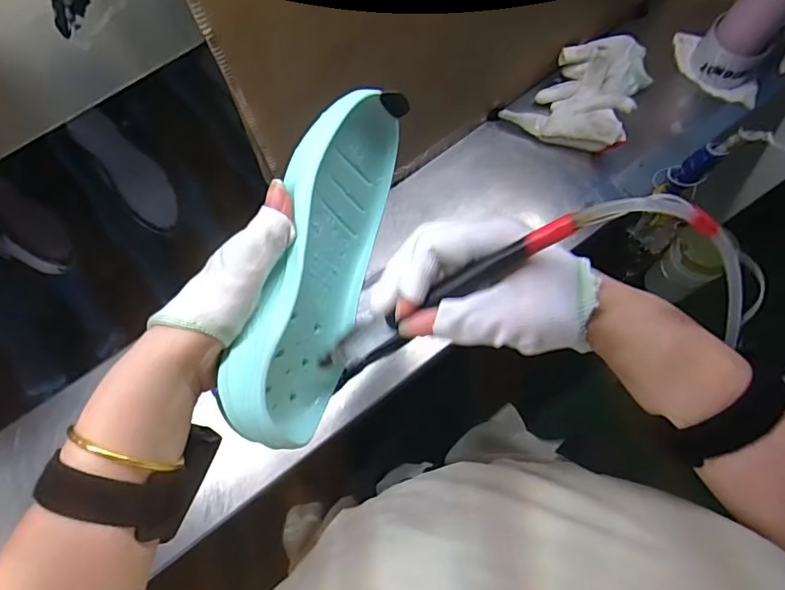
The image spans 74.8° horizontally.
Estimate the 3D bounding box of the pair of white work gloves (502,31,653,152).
[{"bbox_3d":[0.258,-0.281,0.688,0.145,0.064,0.180,27,74,9],"label":"pair of white work gloves"}]

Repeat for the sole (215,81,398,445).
[{"bbox_3d":[-0.046,-0.023,0.329,0.048,0.091,0.220,11,77,26],"label":"sole"}]

